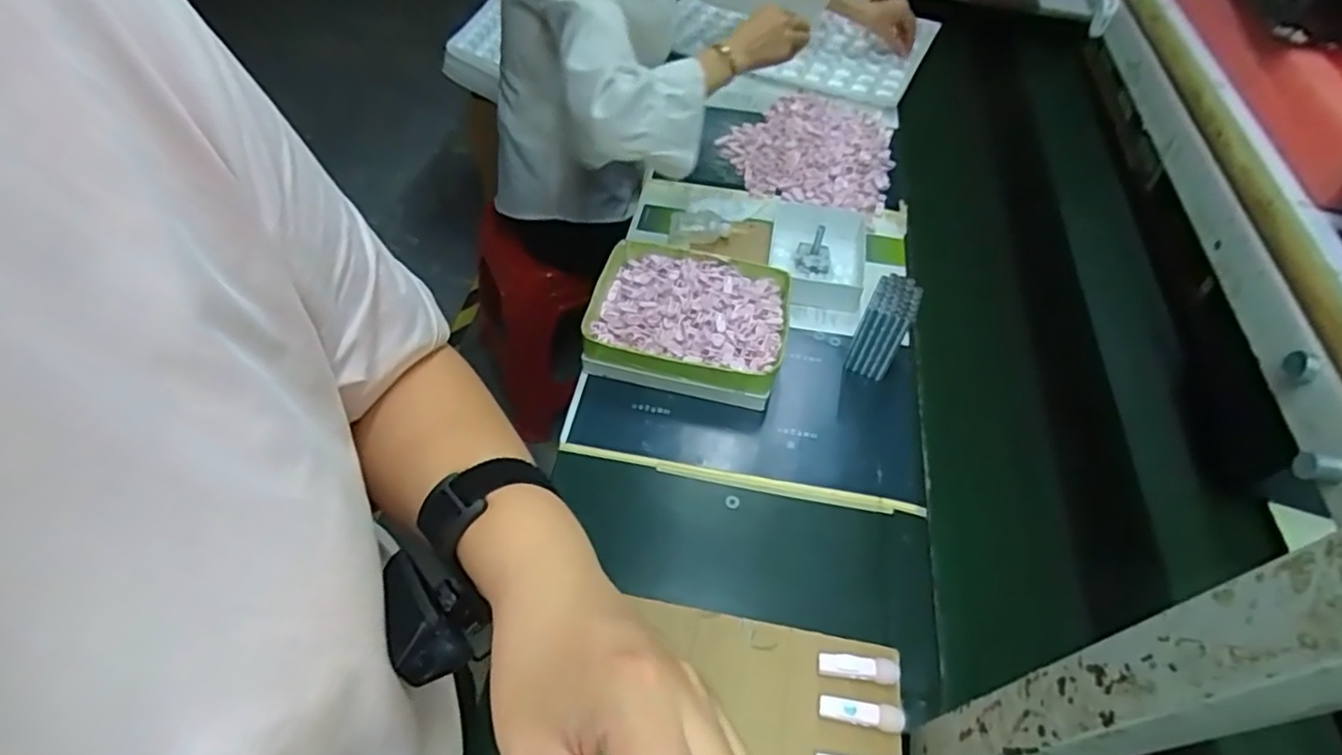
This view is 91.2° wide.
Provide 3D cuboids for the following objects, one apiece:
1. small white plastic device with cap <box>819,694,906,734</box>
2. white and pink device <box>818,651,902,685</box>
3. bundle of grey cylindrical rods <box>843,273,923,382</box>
[{"bbox_3d":[0.149,0.263,0.514,0.063,0.013,0.018,12,54,3],"label":"small white plastic device with cap"},{"bbox_3d":[0.153,0.237,0.534,0.063,0.010,0.019,11,54,2],"label":"white and pink device"},{"bbox_3d":[0.251,-0.056,0.785,0.053,0.125,0.056,23,56,11],"label":"bundle of grey cylindrical rods"}]

